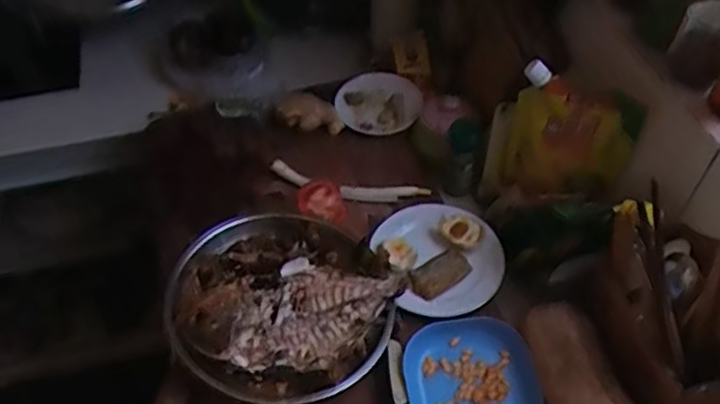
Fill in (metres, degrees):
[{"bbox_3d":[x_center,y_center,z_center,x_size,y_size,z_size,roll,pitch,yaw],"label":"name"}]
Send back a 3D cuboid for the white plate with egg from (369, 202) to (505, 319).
[{"bbox_3d":[0.088,0.053,0.740,0.135,0.015,0.150,-15,51,-11],"label":"white plate with egg"}]

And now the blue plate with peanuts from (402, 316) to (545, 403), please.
[{"bbox_3d":[0.111,0.183,0.653,0.128,0.025,0.134,-13,51,-10],"label":"blue plate with peanuts"}]

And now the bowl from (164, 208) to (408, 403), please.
[{"bbox_3d":[-0.082,0.103,0.689,0.223,0.057,0.222,0,50,0],"label":"bowl"}]

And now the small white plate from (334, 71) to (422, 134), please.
[{"bbox_3d":[0.025,-0.140,0.900,0.115,0.030,0.097,-6,50,-4],"label":"small white plate"}]

